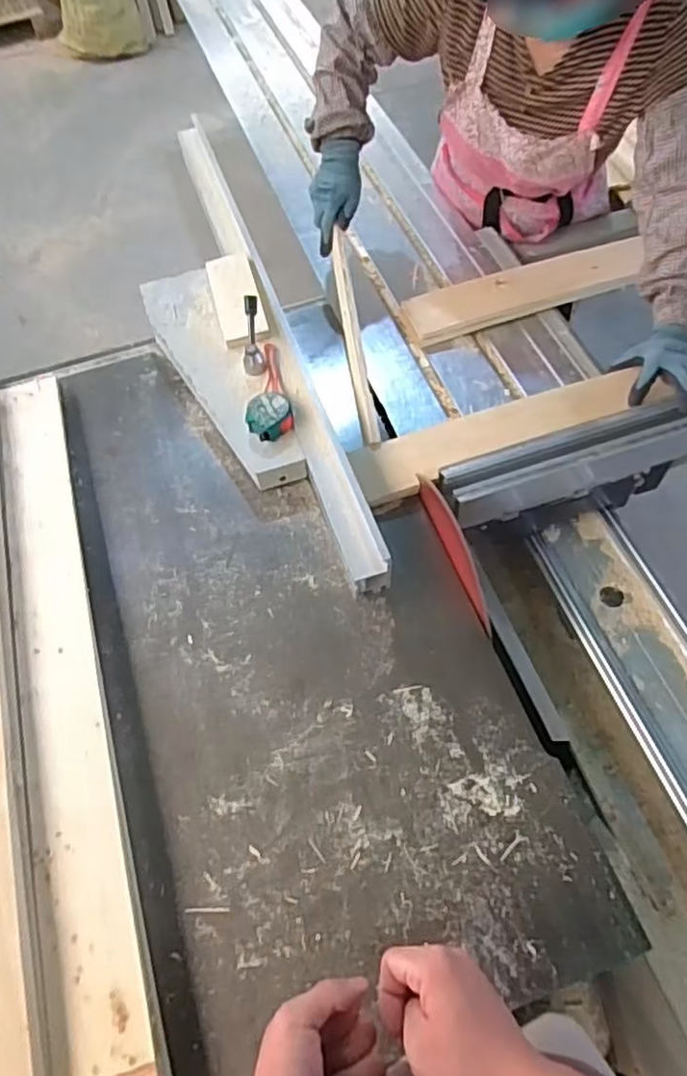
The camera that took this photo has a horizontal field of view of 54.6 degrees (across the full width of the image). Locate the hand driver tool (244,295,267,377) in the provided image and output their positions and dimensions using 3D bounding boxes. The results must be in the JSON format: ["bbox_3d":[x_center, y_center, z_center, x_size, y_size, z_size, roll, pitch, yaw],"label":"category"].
[{"bbox_3d":[-0.135,-0.303,1.001,0.030,0.033,0.123,-4,86,2],"label":"hand driver tool"}]

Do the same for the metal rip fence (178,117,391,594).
[{"bbox_3d":[-0.127,-0.352,1.064,0.053,0.099,0.979,-19,60,-7],"label":"metal rip fence"}]

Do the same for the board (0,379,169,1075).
[{"bbox_3d":[-0.331,0.143,0.782,0.089,0.046,0.901,-13,55,-15],"label":"board"}]

